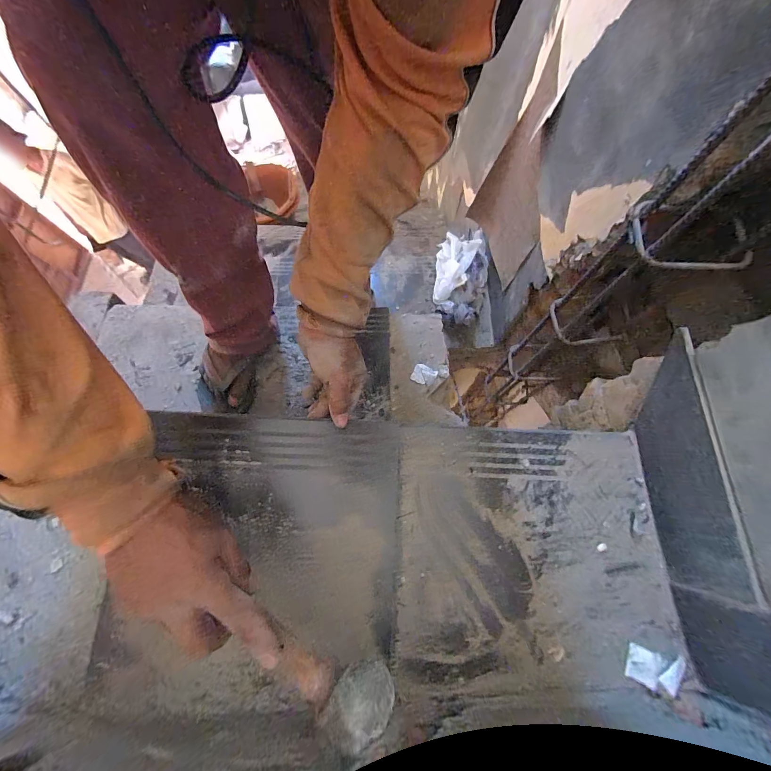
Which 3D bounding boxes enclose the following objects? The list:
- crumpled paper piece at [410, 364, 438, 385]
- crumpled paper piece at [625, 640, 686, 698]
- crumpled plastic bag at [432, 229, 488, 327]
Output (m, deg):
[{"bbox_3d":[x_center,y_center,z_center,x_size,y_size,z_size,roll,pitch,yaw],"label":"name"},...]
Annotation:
[{"bbox_3d":[0.075,-0.020,0.660,0.044,0.004,0.038,24,71,7],"label":"crumpled paper piece"},{"bbox_3d":[0.270,0.284,0.340,0.049,0.006,0.033,8,71,22],"label":"crumpled paper piece"},{"bbox_3d":[0.205,-0.312,0.891,0.137,0.078,0.320,8,70,1],"label":"crumpled plastic bag"}]

